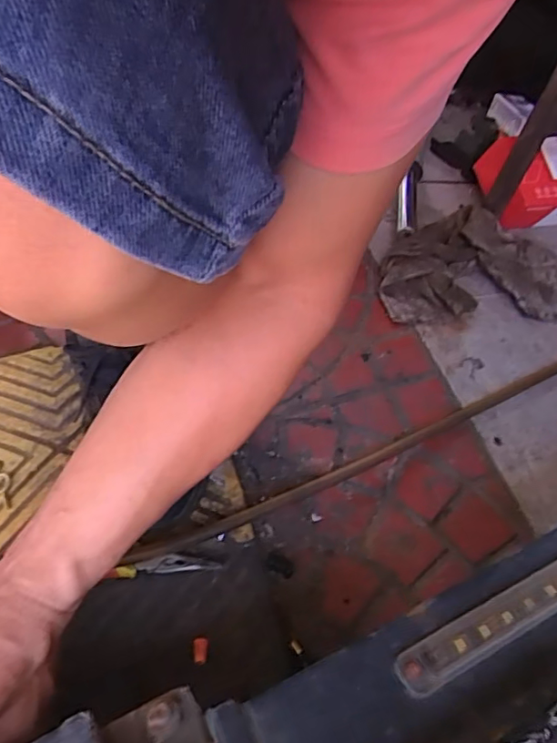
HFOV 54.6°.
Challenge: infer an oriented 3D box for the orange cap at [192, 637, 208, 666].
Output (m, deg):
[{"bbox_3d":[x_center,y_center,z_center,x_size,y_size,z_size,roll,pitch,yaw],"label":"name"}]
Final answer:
[{"bbox_3d":[-0.060,0.213,0.412,0.011,0.007,0.018,2,55,-4],"label":"orange cap"}]

